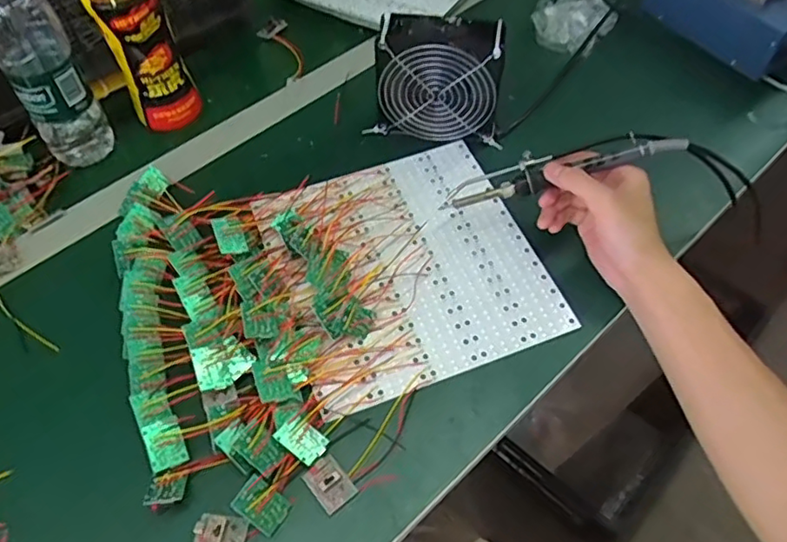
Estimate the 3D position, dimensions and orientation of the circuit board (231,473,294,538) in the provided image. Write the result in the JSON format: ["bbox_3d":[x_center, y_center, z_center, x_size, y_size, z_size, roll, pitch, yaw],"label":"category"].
[{"bbox_3d":[-0.092,0.164,0.424,0.037,0.004,0.027,41,62,-5],"label":"circuit board"}]

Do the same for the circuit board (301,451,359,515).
[{"bbox_3d":[-0.047,0.153,0.437,0.027,0.009,0.036,-37,62,-22],"label":"circuit board"}]

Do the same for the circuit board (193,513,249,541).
[{"bbox_3d":[-0.120,0.183,0.419,0.036,0.012,0.026,8,55,6],"label":"circuit board"}]

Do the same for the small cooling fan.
[{"bbox_3d":[0.044,-0.185,0.596,0.127,0.121,0.045,9,55,8],"label":"small cooling fan"}]

